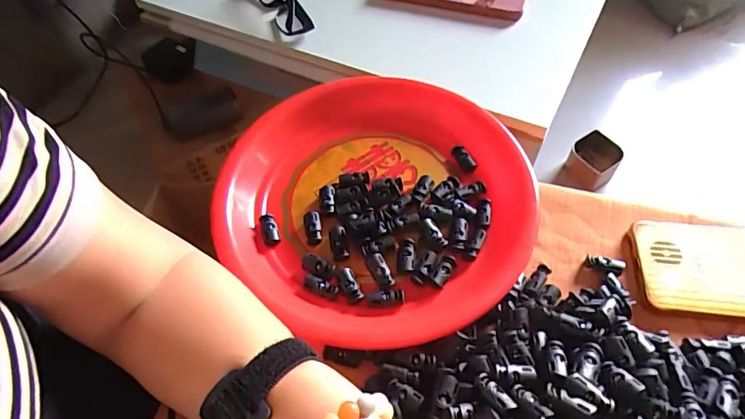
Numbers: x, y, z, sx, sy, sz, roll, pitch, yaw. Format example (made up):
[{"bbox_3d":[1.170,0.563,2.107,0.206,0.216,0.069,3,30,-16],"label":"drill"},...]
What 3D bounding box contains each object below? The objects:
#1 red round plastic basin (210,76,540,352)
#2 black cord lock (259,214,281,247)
[{"bbox_3d":[0.007,-0.013,0.390,0.243,0.031,0.248,-1,55,2],"label":"red round plastic basin"},{"bbox_3d":[-0.085,0.017,0.384,0.014,0.008,0.027,-18,56,-9],"label":"black cord lock"}]

